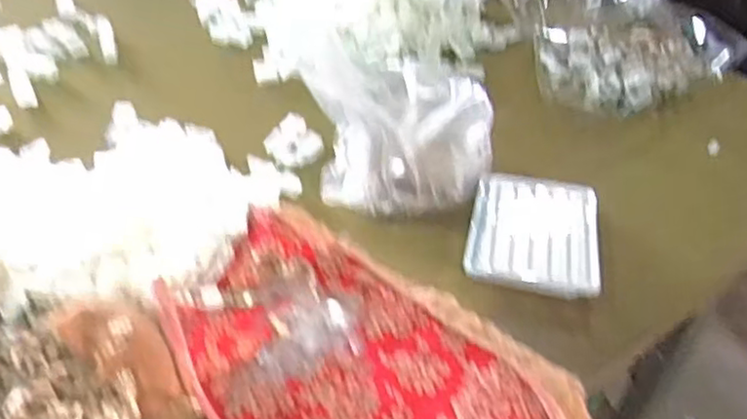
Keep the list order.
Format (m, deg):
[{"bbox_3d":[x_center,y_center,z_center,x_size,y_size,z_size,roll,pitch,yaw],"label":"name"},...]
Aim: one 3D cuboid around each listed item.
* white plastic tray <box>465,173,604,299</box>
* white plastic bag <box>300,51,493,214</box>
[{"bbox_3d":[0.143,0.018,0.614,0.109,0.017,0.139,11,41,7],"label":"white plastic tray"},{"bbox_3d":[0.022,-0.073,0.629,0.171,0.116,0.092,9,41,5],"label":"white plastic bag"}]

